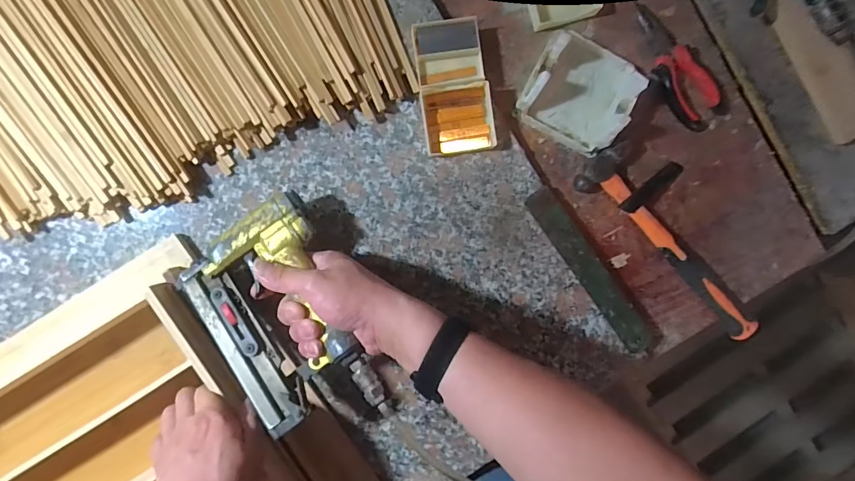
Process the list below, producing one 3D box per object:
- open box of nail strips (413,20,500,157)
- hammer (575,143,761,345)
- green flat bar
[{"bbox_3d":[0.028,-0.166,0.455,0.073,0.013,0.138,-10,94,-3],"label":"open box of nail strips"},{"bbox_3d":[0.292,-0.005,0.485,0.273,0.031,0.088,44,90,-5],"label":"hammer"},{"bbox_3d":[0.190,0.034,0.479,0.040,0.011,0.217,-36,95,-1],"label":"green flat bar"}]

